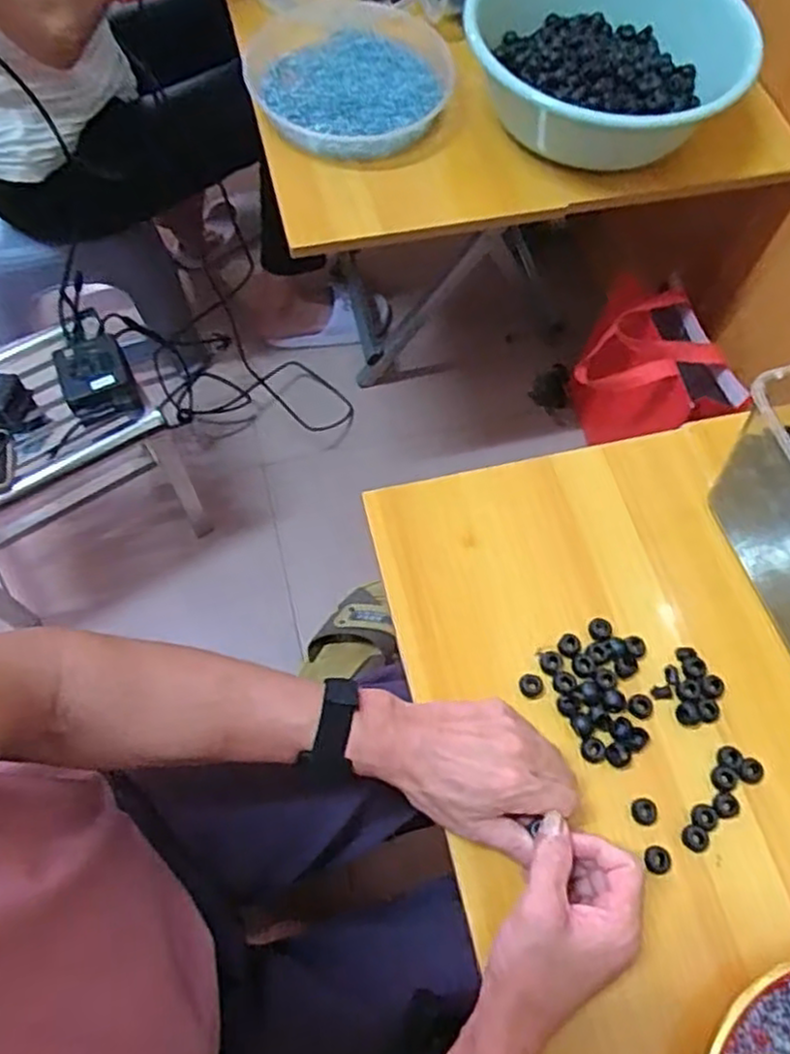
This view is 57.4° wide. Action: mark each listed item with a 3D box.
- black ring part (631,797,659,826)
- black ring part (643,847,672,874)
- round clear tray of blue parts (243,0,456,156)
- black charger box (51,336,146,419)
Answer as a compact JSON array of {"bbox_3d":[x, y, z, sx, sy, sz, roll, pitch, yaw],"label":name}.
[{"bbox_3d":[0.178,0.202,0.511,0.017,0.004,0.019,-10,66,-6],"label":"black ring part"},{"bbox_3d":[0.181,0.230,0.499,0.018,0.005,0.017,1,66,-1],"label":"black ring part"},{"bbox_3d":[-0.054,-0.521,0.819,0.217,0.035,0.263,-8,66,-5],"label":"round clear tray of blue parts"},{"bbox_3d":[-0.349,-0.174,0.845,0.079,0.058,0.084,-22,68,-11],"label":"black charger box"}]

